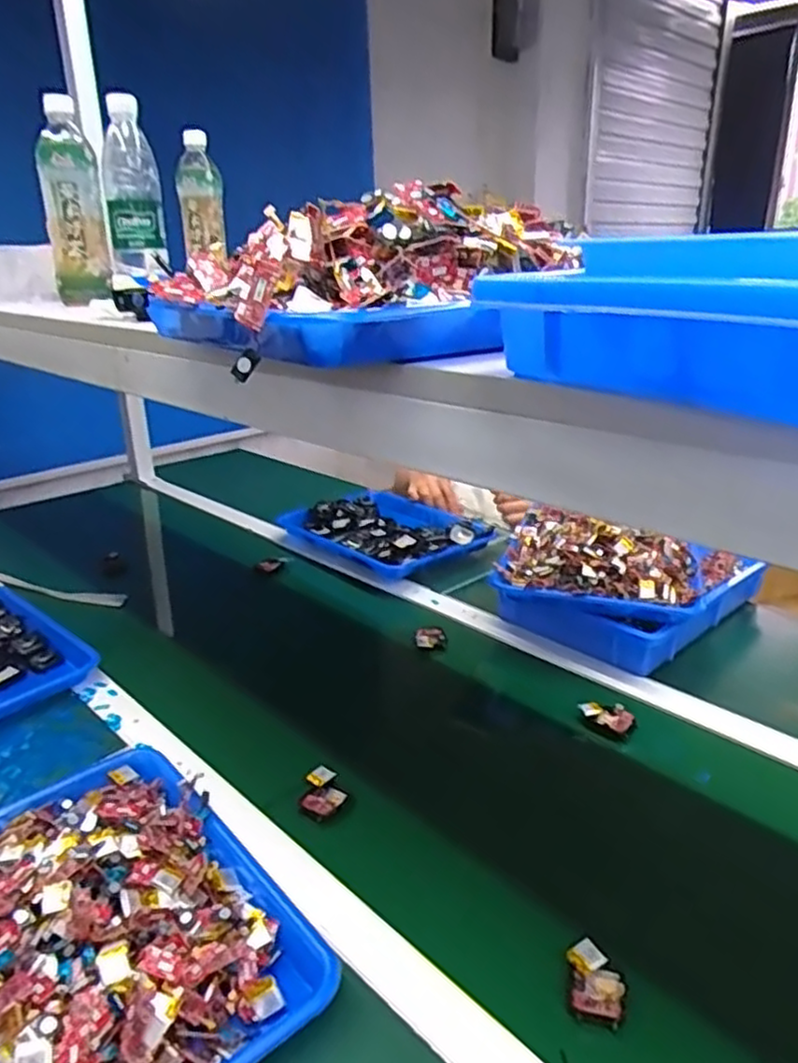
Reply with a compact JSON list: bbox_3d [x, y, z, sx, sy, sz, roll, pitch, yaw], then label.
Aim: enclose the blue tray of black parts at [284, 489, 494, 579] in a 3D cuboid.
[{"bbox_3d":[-0.020,-0.004,1.250,0.276,0.051,0.317,-15,25,-32],"label":"blue tray of black parts"}]

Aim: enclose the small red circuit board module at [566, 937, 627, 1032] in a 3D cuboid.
[{"bbox_3d":[0.135,0.307,0.487,0.038,0.016,0.051,5,22,15],"label":"small red circuit board module"}]

